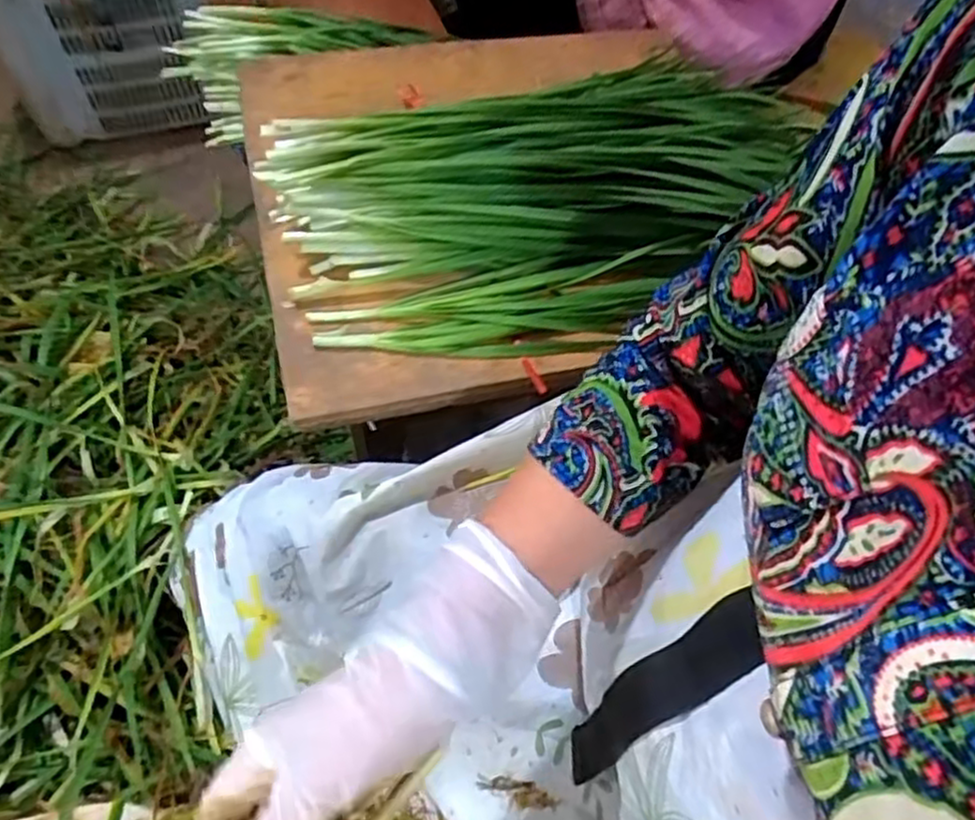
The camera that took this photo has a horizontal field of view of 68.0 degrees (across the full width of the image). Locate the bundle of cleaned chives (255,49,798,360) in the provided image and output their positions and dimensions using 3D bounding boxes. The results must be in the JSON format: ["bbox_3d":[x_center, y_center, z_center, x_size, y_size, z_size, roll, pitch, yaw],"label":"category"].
[{"bbox_3d":[0.055,-0.165,0.558,0.407,0.085,0.195,-21,63,-15],"label":"bundle of cleaned chives"}]

